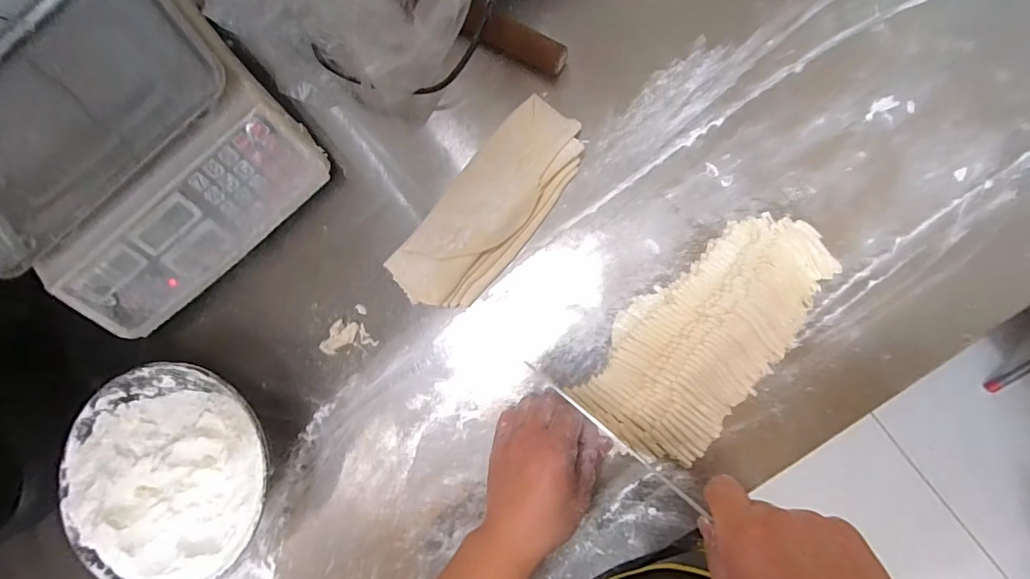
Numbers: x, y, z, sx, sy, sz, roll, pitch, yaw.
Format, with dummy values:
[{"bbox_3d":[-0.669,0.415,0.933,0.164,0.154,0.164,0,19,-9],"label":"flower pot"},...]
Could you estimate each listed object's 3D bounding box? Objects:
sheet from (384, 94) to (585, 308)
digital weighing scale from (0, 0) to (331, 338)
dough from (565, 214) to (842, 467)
[{"bbox_3d":[-0.023,-0.079,0.454,0.092,0.041,0.235,43,92,10],"label":"sheet"},{"bbox_3d":[-0.381,-0.140,0.456,0.285,0.092,0.267,-38,81,3],"label":"digital weighing scale"},{"bbox_3d":[0.176,0.038,0.417,0.130,0.026,0.245,40,91,10],"label":"dough"}]

